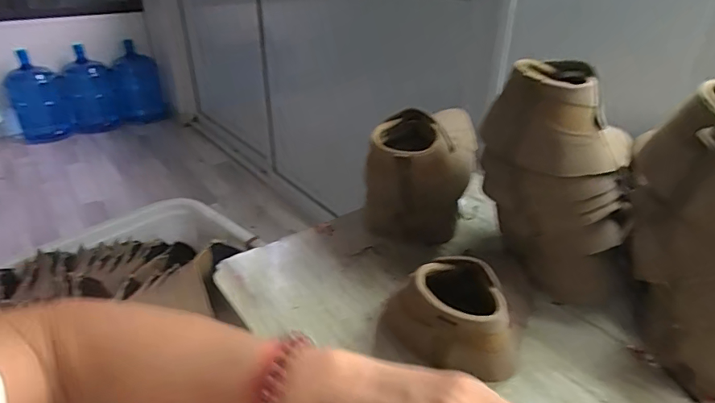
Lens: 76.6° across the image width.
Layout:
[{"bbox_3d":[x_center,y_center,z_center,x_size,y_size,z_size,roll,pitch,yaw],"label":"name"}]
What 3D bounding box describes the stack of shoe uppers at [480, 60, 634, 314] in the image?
[{"bbox_3d":[0.274,-0.040,0.622,0.201,0.295,0.174,11,31,18],"label":"stack of shoe uppers"}]

